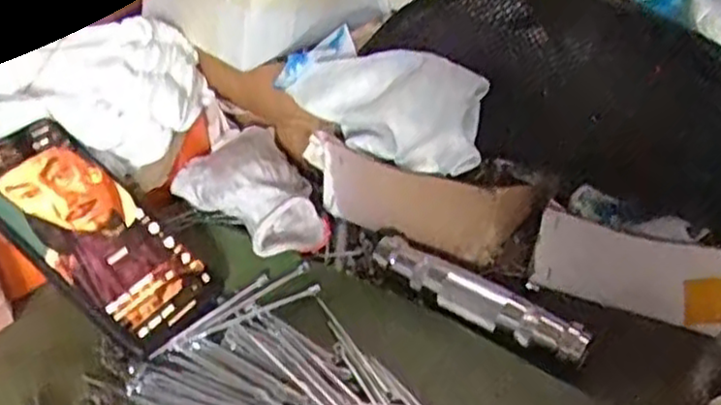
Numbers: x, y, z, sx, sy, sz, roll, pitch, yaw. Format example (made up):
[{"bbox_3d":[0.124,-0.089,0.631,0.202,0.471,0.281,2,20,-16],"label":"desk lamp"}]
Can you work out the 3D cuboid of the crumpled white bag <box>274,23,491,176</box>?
[{"bbox_3d":[0.019,-0.067,0.473,0.121,0.065,0.059,13,36,14],"label":"crumpled white bag"}]

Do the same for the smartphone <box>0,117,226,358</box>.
[{"bbox_3d":[-0.160,0.017,0.440,0.161,0.008,0.076,43,45,4],"label":"smartphone"}]

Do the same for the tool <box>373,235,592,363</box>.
[{"bbox_3d":[0.071,0.061,0.452,0.139,0.026,0.025,25,41,28],"label":"tool"}]

